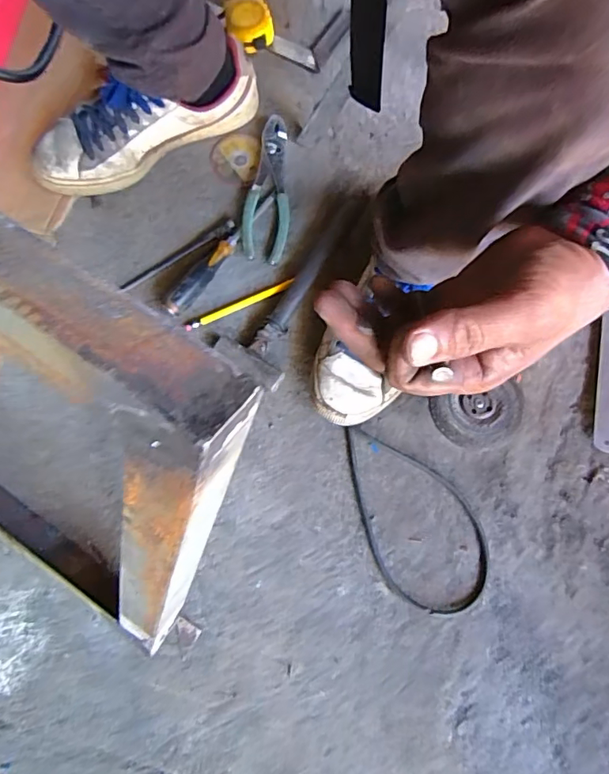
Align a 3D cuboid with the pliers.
[{"bbox_3d":[-0.044,-0.241,0.601,0.053,0.016,0.189,3,74,0],"label":"pliers"}]

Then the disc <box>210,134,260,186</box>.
[{"bbox_3d":[-0.088,-0.288,0.625,0.062,0.005,0.071,13,75,7],"label":"disc"}]

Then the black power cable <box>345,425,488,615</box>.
[{"bbox_3d":[0.117,0.128,0.515,0.114,0.006,0.207,-17,75,-5],"label":"black power cable"}]

